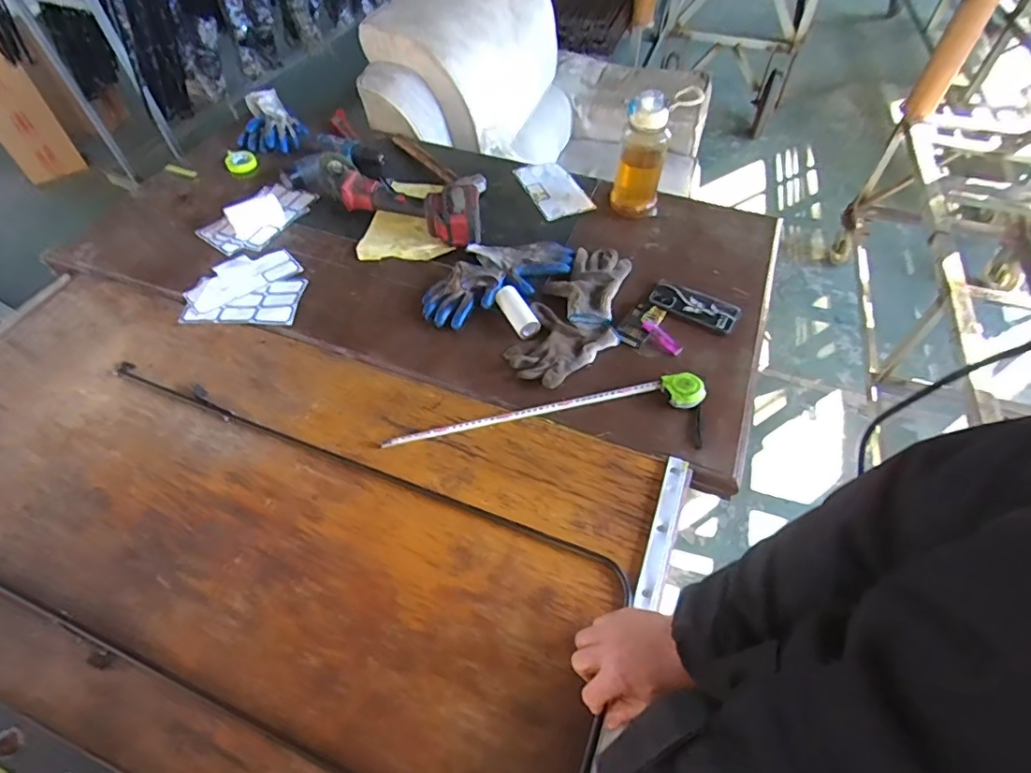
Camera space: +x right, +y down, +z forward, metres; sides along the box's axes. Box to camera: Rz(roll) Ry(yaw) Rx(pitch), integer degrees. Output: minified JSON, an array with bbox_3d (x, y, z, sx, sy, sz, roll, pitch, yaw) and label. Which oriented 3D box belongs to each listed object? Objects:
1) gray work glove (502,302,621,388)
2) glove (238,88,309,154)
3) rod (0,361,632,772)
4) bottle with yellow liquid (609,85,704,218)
[{"bbox_3d":[0.077,-0.070,0.924,0.154,0.021,0.162,21,56,15],"label":"gray work glove"},{"bbox_3d":[-0.626,-0.671,1.371,0.164,0.049,0.220,-20,56,-15],"label":"glove"},{"bbox_3d":[-0.312,0.236,0.727,0.896,0.012,0.360,18,56,14],"label":"rod"},{"bbox_3d":[0.273,-0.454,1.091,0.138,0.248,0.079,0,53,0],"label":"bottle with yellow liquid"}]

